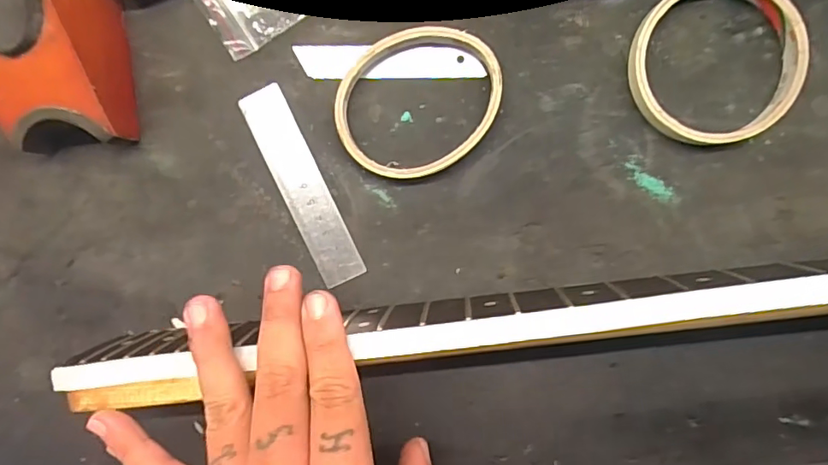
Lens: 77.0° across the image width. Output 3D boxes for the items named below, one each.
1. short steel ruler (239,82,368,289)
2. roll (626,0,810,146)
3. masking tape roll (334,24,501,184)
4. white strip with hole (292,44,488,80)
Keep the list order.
[{"bbox_3d":[-0.064,-0.026,0.298,0.025,0.004,0.117,-25,93,4],"label":"short steel ruler"},{"bbox_3d":[0.157,-0.089,0.274,0.086,0.016,0.084,0,95,3],"label":"roll"},{"bbox_3d":[0.002,-0.071,0.286,0.080,0.013,0.087,0,95,3],"label":"masking tape roll"},{"bbox_3d":[-0.014,-0.095,0.293,0.103,0.006,0.018,1,90,3],"label":"white strip with hole"}]

